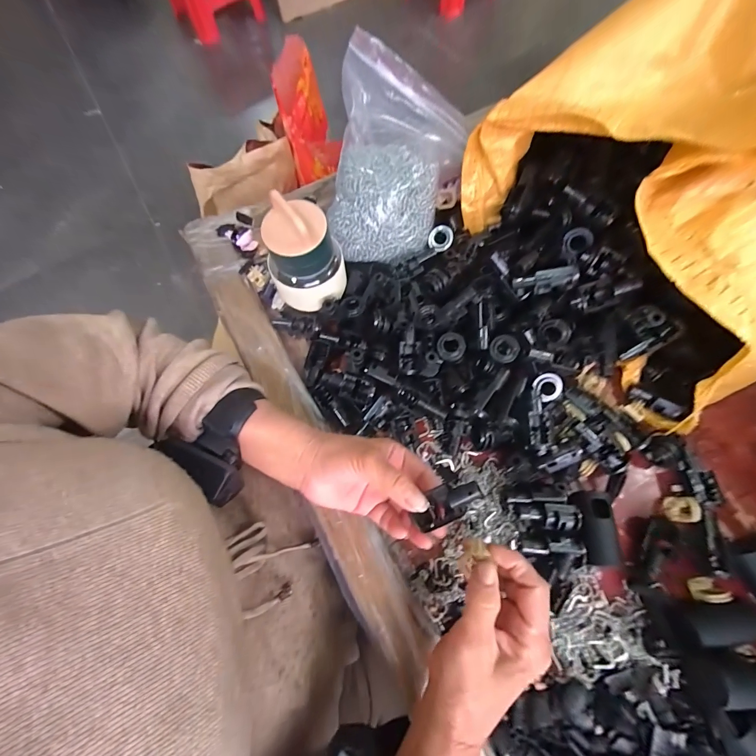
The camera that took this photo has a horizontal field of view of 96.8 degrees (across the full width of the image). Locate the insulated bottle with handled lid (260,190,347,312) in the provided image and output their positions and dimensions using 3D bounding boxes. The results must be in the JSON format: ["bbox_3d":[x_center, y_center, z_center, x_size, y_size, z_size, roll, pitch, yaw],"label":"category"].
[{"bbox_3d":[-0.073,-0.119,0.335,0.071,0.111,0.062,-19,70,-4],"label":"insulated bottle with handled lid"}]

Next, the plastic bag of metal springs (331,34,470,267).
[{"bbox_3d":[0.019,-0.226,0.357,0.133,0.118,0.151,10,71,6],"label":"plastic bag of metal springs"}]

